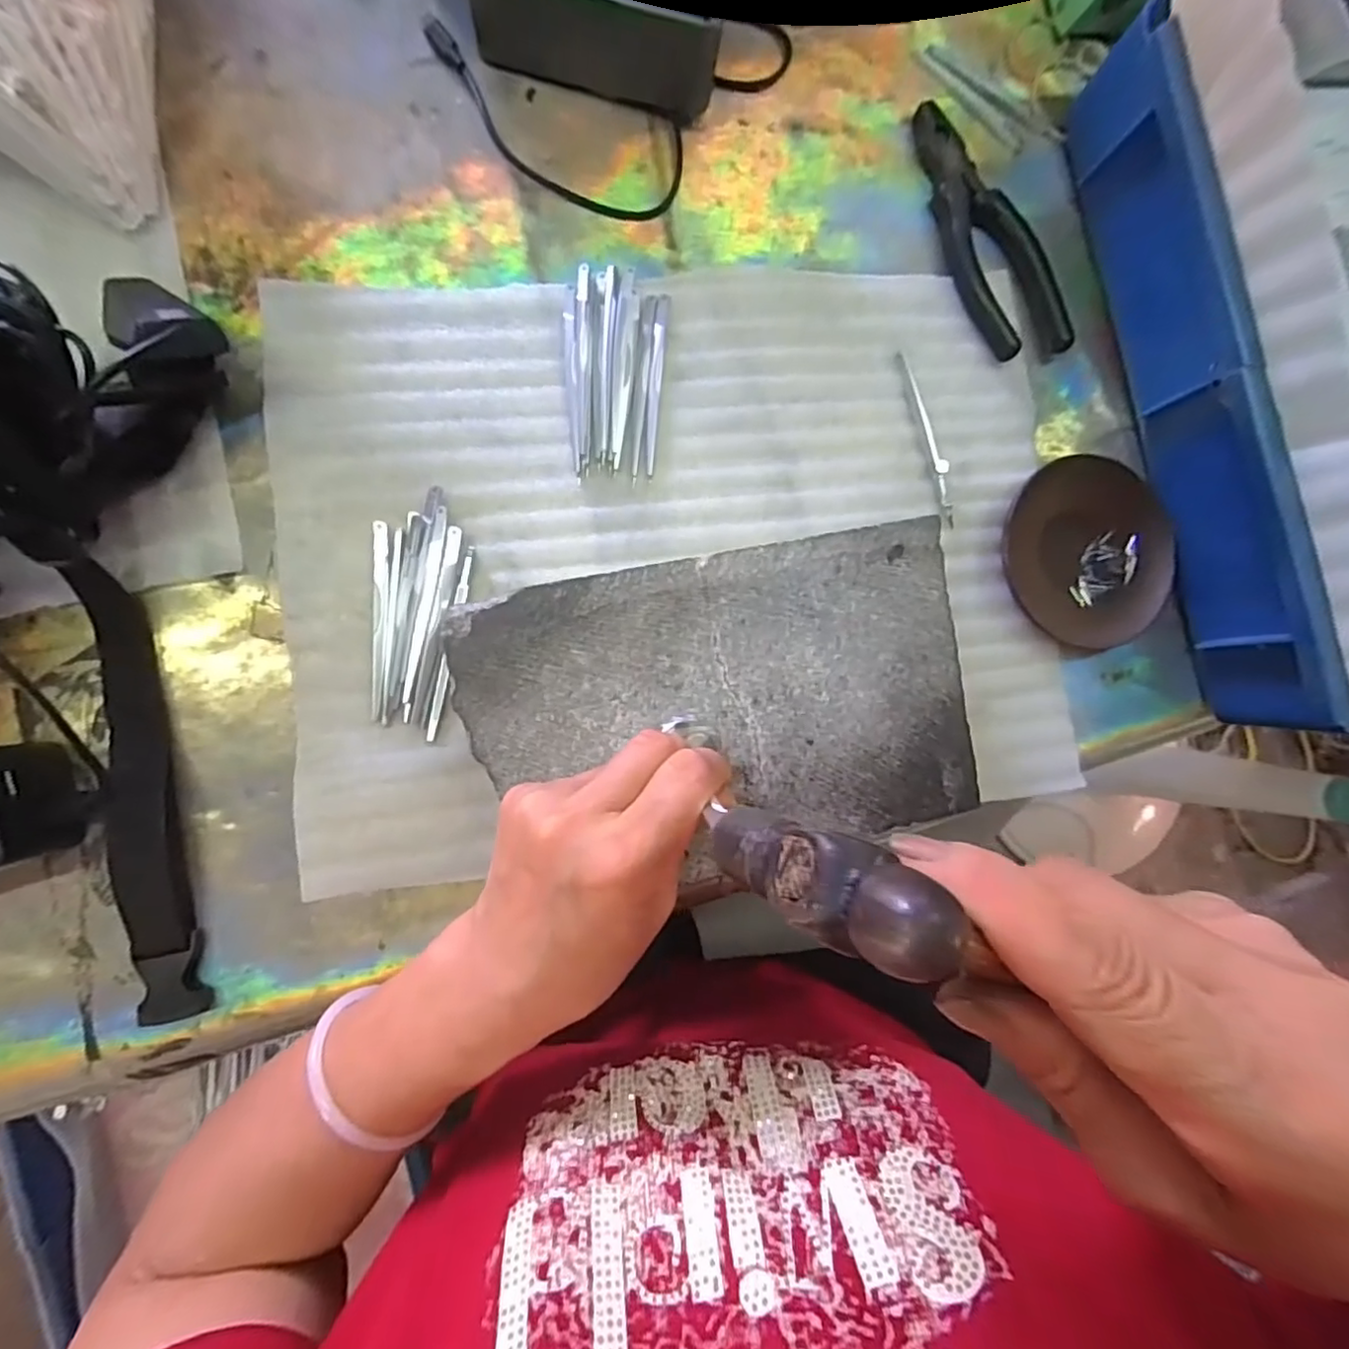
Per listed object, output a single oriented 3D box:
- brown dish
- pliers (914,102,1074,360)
[{"bbox_3d":[0.257,-0.079,0.381,0.112,0.010,0.118,0,88,-9],"label":"brown dish"},{"bbox_3d":[0.188,-0.270,0.373,0.053,0.014,0.165,-29,92,-8],"label":"pliers"}]

